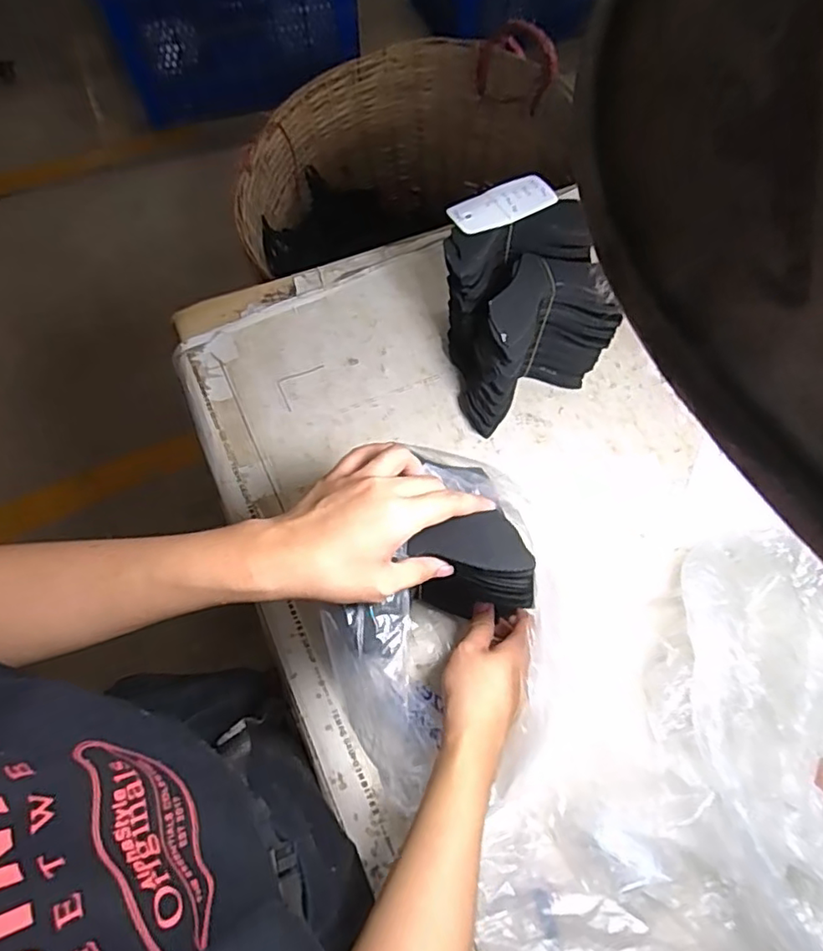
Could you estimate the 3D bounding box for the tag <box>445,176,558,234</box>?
[{"bbox_3d":[0.089,-0.266,0.582,0.099,0.012,0.050,-22,69,-10],"label":"tag"}]

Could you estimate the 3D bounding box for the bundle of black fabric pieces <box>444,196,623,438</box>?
[{"bbox_3d":[0.115,-0.153,0.624,0.136,0.171,0.135,-19,67,-9],"label":"bundle of black fabric pieces"}]

